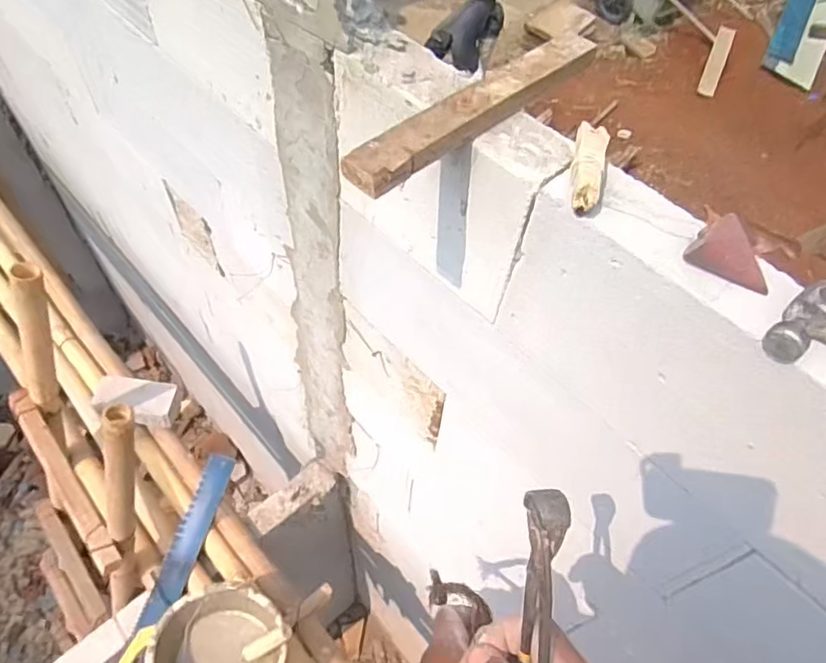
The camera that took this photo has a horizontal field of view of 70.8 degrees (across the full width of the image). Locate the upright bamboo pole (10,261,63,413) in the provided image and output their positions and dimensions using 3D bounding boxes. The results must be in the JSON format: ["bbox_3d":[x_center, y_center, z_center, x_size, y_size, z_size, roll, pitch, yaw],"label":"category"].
[{"bbox_3d":[-0.806,0.021,1.234,0.064,0.385,0.062,30,37,15],"label":"upright bamboo pole"}]

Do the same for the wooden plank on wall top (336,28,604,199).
[{"bbox_3d":[0.062,-0.196,0.513,0.294,0.025,0.046,-38,66,-26],"label":"wooden plank on wall top"}]

